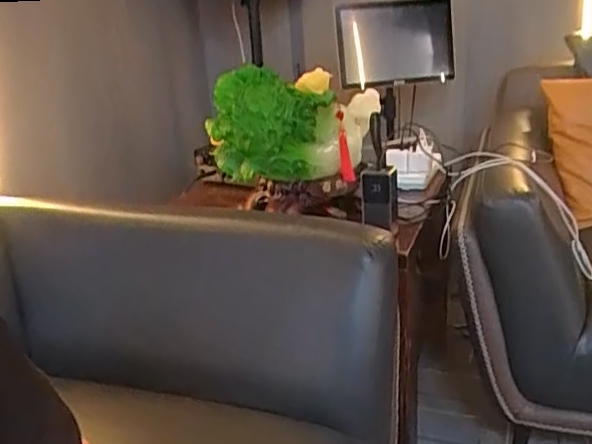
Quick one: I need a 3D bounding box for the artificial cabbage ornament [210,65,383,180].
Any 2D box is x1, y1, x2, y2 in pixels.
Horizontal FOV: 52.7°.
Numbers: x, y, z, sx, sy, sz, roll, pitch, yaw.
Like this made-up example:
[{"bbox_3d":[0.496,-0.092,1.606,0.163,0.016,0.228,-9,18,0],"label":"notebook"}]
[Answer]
[{"bbox_3d":[-0.010,-0.175,1.088,0.289,0.199,0.125,-4,20,-1],"label":"artificial cabbage ornament"}]

